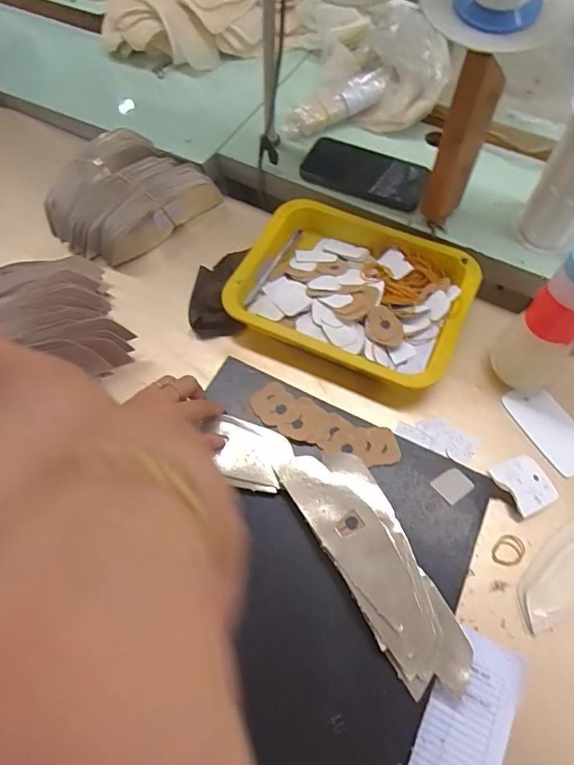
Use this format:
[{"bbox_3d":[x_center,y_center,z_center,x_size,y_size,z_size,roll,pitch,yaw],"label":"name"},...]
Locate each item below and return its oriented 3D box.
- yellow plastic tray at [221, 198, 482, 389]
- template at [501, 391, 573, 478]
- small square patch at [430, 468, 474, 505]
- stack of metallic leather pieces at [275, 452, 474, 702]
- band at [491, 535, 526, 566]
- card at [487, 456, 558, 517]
[{"bbox_3d":[0.077,-0.108,0.578,0.255,0.042,0.201,25,65,14],"label":"yellow plastic tray"},{"bbox_3d":[0.276,0.048,0.520,0.048,0.004,0.103,-32,65,-3],"label":"template"},{"bbox_3d":[0.157,0.097,0.469,0.032,0.005,0.027,-32,65,-14],"label":"small square patch"},{"bbox_3d":[0.077,0.151,0.427,0.072,0.027,0.217,-28,65,-13],"label":"stack of metallic leather pieces"},{"bbox_3d":[0.208,0.158,0.464,0.025,0.004,0.032,35,68,18],"label":"band"},{"bbox_3d":[0.232,0.100,0.484,0.059,0.009,0.052,-18,64,-25],"label":"card"}]

